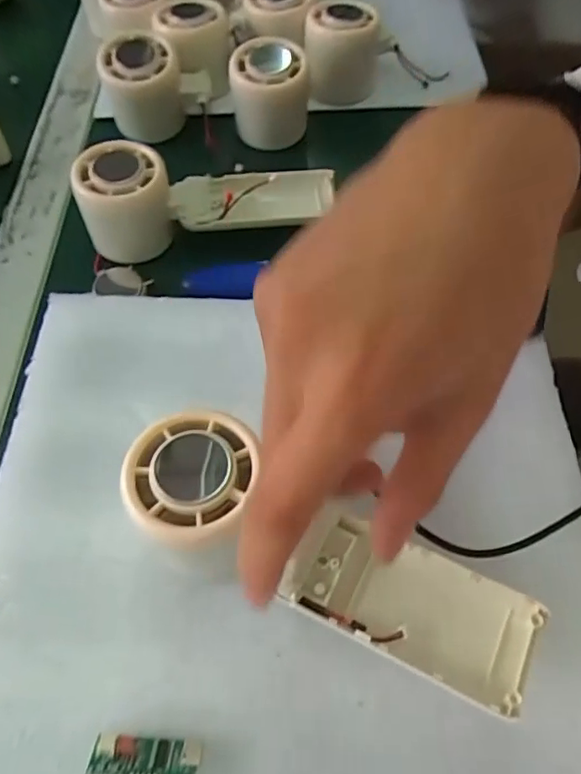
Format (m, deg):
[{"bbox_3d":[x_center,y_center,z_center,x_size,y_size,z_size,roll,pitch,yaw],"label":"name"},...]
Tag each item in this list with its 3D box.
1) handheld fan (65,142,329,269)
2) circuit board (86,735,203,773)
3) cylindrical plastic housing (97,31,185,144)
[{"bbox_3d":[-0.052,-0.127,0.367,0.158,0.050,0.046,-10,59,-5],"label":"handheld fan"},{"bbox_3d":[-0.052,0.133,0.205,0.038,0.004,0.013,4,38,0],"label":"circuit board"},{"bbox_3d":[-0.107,-0.216,0.416,0.050,0.056,0.049,-1,59,1],"label":"cylindrical plastic housing"}]

